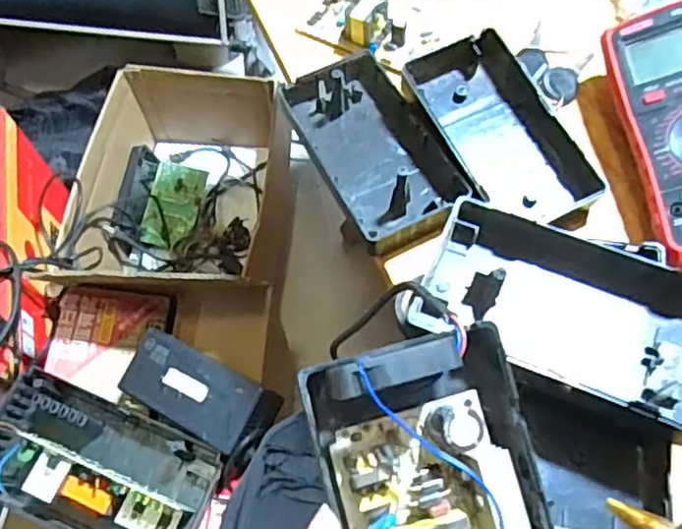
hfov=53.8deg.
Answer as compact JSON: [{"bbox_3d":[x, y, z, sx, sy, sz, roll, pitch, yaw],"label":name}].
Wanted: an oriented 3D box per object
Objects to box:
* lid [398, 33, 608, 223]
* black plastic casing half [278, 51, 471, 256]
[{"bbox_3d":[0.108,-0.095,0.476,0.080,0.035,0.162,-25,65,-9],"label":"lid"},{"bbox_3d":[0.021,-0.082,0.481,0.078,0.029,0.157,-25,65,-9],"label":"black plastic casing half"}]

